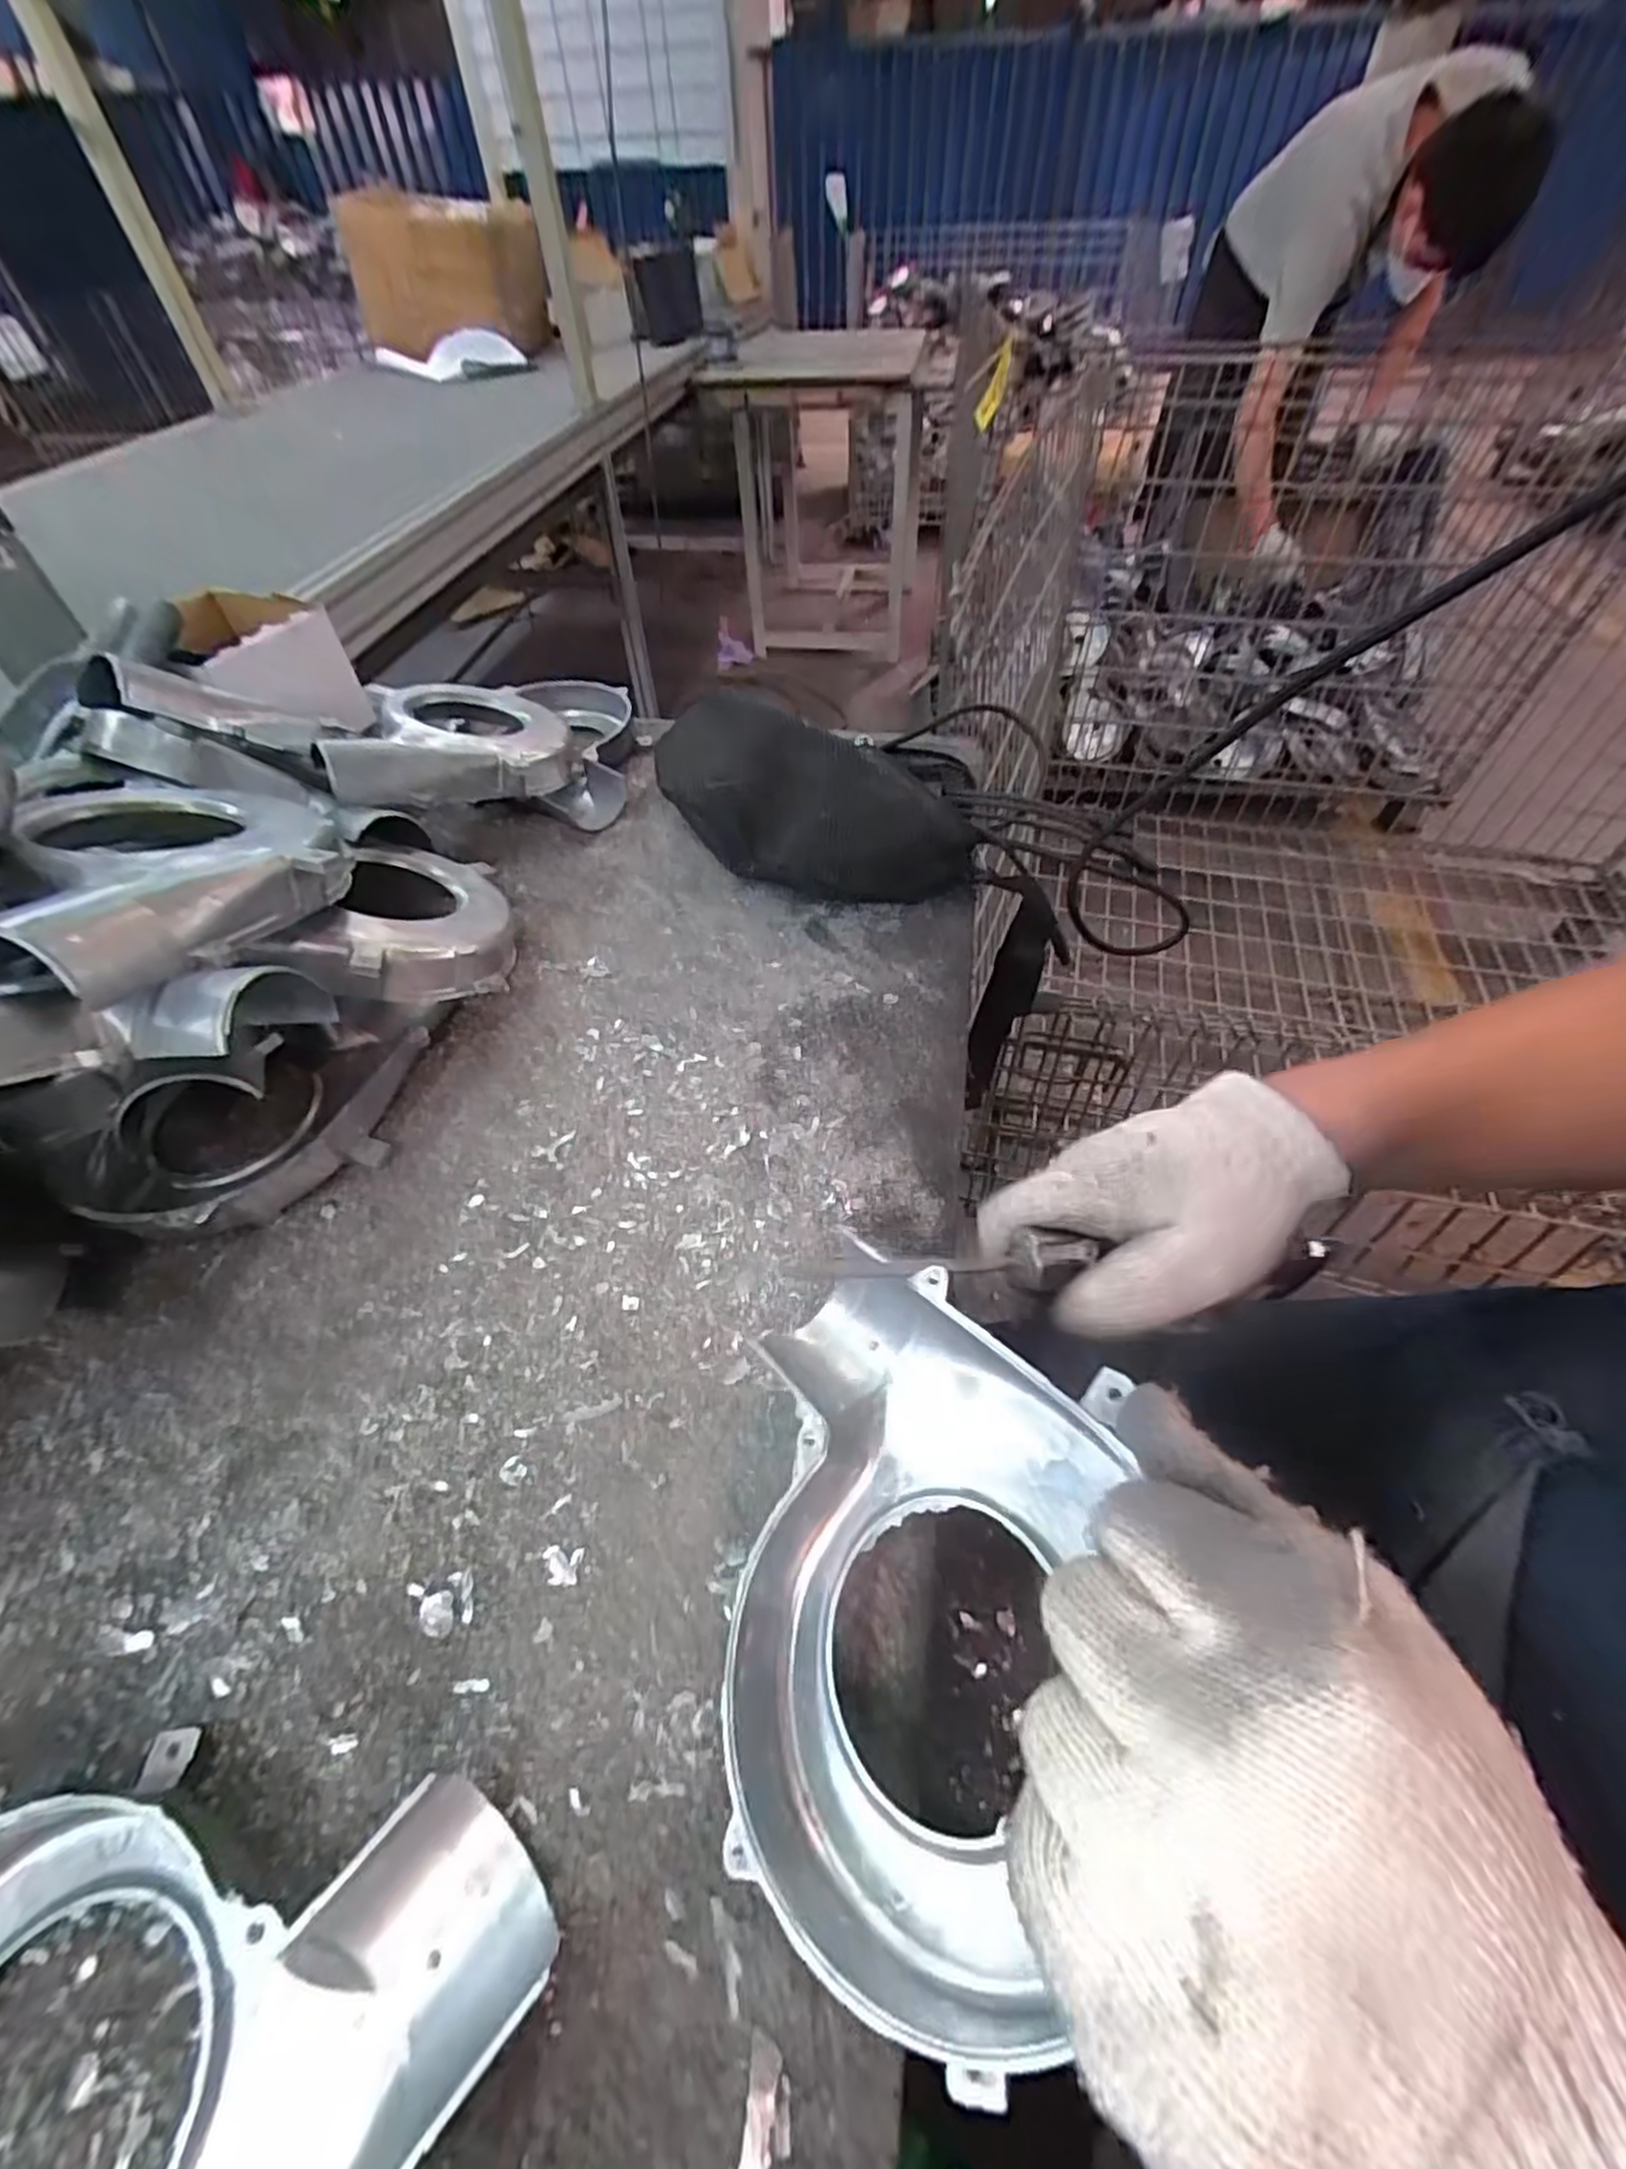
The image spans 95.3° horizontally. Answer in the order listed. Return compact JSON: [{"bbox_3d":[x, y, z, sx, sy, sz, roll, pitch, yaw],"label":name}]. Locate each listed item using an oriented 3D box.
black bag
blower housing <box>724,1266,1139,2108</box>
[{"bbox_3d":[-0.010,-0.198,0.536,0.234,0.077,0.102,28,56,22],"label":"black bag"},{"bbox_3d":[0.030,0.156,0.243,0.139,0.042,0.197,-10,51,24],"label":"blower housing"}]

